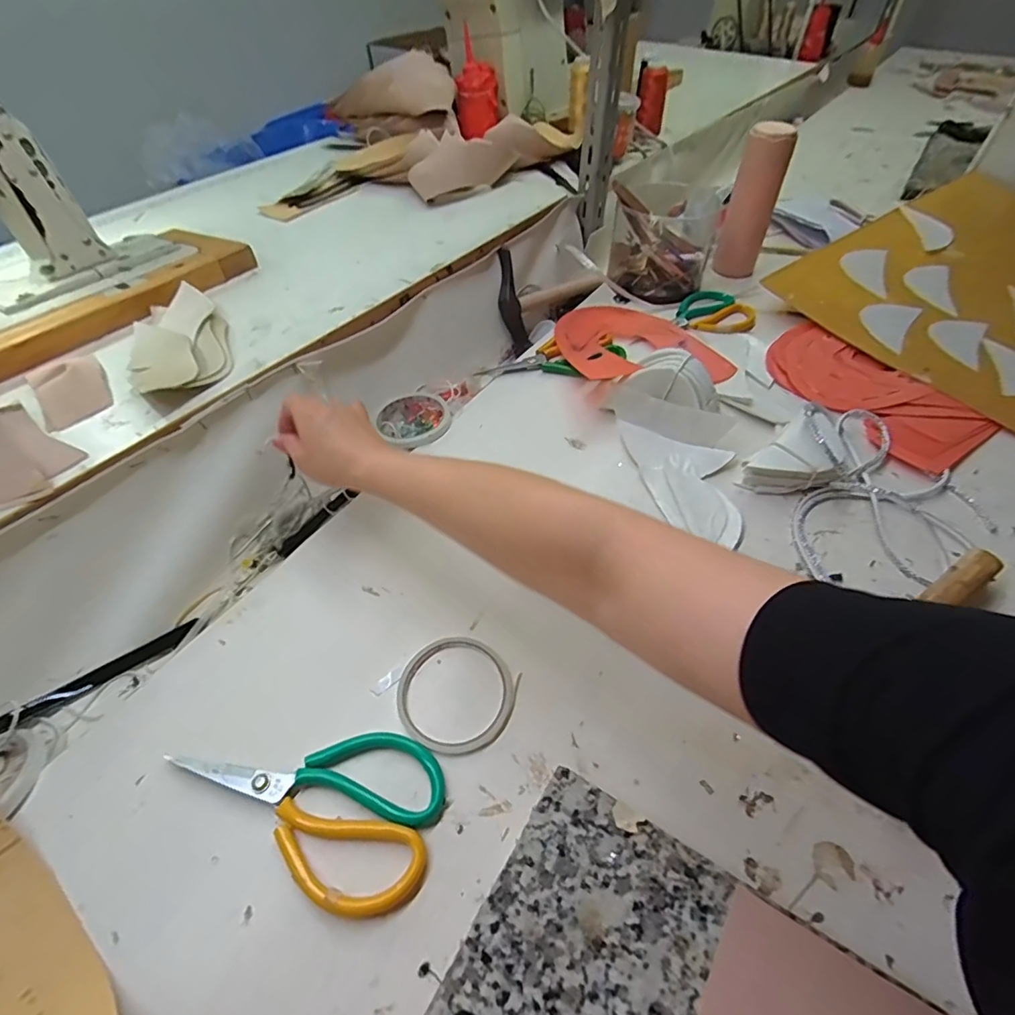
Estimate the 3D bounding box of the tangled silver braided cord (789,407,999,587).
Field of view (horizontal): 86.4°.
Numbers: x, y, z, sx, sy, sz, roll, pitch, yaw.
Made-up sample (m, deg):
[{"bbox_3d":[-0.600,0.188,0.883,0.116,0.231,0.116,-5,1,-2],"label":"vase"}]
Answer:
[{"bbox_3d":[0.348,-0.024,0.529,0.214,0.046,0.176,-25,52,-20],"label":"tangled silver braided cord"}]

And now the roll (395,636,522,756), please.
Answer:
[{"bbox_3d":[-0.039,0.140,0.412,0.088,0.006,0.086,0,48,0],"label":"roll"}]

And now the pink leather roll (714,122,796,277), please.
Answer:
[{"bbox_3d":[0.354,-0.437,0.782,0.063,0.189,0.055,18,51,16],"label":"pink leather roll"}]

